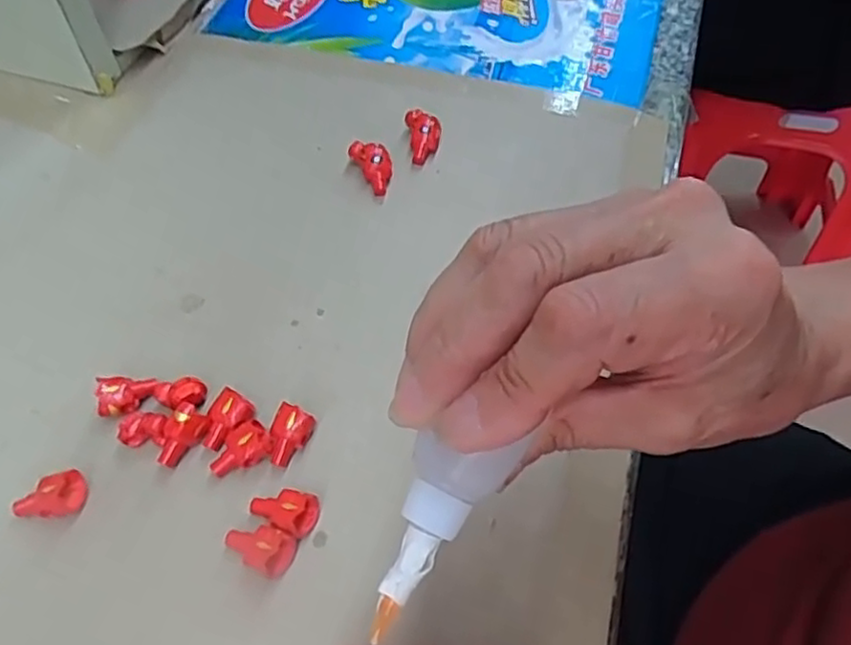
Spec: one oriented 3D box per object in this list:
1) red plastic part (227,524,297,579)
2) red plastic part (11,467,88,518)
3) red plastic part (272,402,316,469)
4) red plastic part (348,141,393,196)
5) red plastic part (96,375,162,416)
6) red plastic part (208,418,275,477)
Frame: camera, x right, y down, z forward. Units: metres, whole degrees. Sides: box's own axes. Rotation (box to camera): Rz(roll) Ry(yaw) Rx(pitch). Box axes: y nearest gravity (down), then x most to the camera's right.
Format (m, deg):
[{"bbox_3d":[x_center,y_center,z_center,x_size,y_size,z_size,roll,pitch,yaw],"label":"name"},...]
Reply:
[{"bbox_3d":[-0.064,0.085,0.259,0.027,0.011,0.016,24,59,15],"label":"red plastic part"},{"bbox_3d":[-0.150,0.070,0.270,0.027,0.014,0.015,-20,58,-13],"label":"red plastic part"},{"bbox_3d":[-0.058,0.046,0.285,0.016,0.011,0.026,19,58,13],"label":"red plastic part"},{"bbox_3d":[-0.028,-0.088,0.375,0.017,0.012,0.035,-28,60,-17],"label":"red plastic part"},{"bbox_3d":[-0.129,0.032,0.296,0.023,0.012,0.017,-13,57,-8],"label":"red plastic part"},{"bbox_3d":[-0.077,0.053,0.281,0.019,0.010,0.026,39,65,23],"label":"red plastic part"}]

